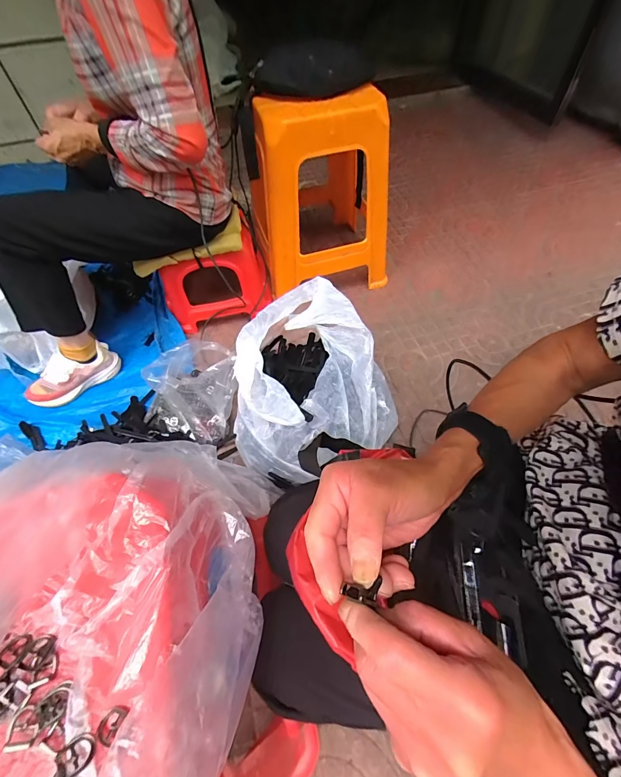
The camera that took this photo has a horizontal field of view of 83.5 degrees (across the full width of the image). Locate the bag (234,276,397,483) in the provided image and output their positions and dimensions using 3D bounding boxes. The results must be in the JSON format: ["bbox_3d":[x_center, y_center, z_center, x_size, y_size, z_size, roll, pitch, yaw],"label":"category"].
[{"bbox_3d":[-0.013,-0.019,0.742,0.352,0.224,0.325,-25,57,-14],"label":"bag"}]

